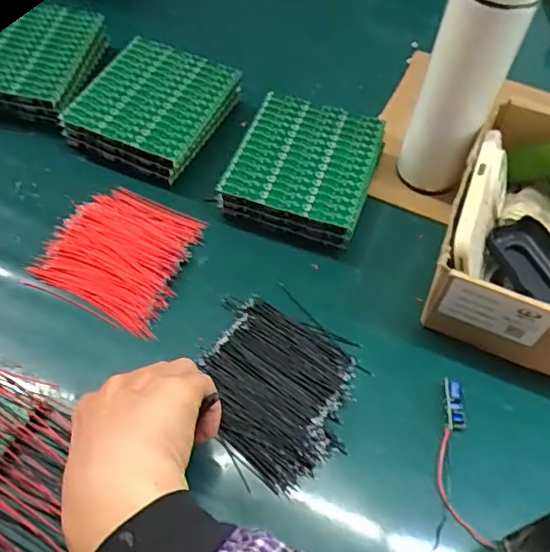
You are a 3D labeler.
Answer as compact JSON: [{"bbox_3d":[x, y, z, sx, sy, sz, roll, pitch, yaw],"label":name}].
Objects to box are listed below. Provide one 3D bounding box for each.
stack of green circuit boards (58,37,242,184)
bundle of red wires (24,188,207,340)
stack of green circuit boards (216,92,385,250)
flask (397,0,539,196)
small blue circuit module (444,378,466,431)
[{"bbox_3d":[-0.123,-0.174,0.580,0.128,0.037,0.143,21,57,10],"label":"stack of green circuit boards"},{"bbox_3d":[-0.133,-0.023,0.494,0.115,0.018,0.124,21,57,10],"label":"bundle of red wires"},{"bbox_3d":[0.028,-0.105,0.552,0.129,0.043,0.147,18,56,8],"label":"stack of green circuit boards"},{"bbox_3d":[0.162,-0.168,0.495,0.066,0.225,0.059,19,56,9],"label":"flask"},{"bbox_3d":[0.139,0.100,0.439,0.014,0.007,0.038,1,70,-3],"label":"small blue circuit module"}]

